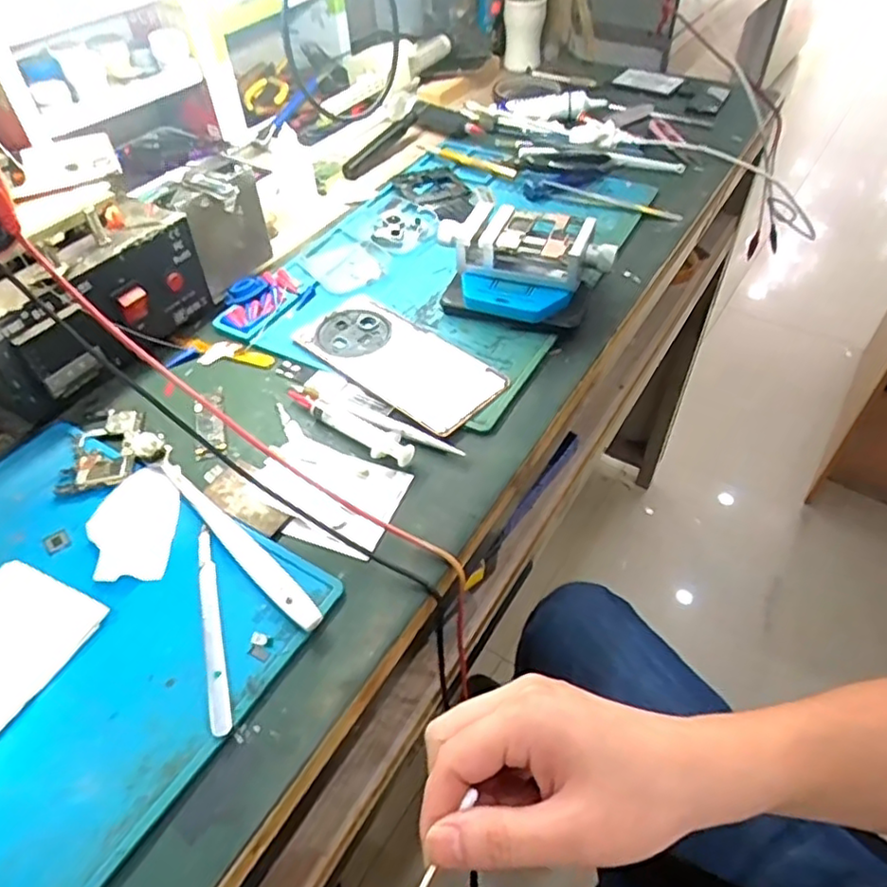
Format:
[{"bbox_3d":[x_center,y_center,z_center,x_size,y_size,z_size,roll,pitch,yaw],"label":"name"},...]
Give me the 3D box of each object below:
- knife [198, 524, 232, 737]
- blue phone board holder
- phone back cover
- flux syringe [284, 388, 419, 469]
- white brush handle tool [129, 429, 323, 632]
[{"bbox_3d":[-0.121,0.093,0.338,0.009,0.004,0.118,-14,49,-11],"label":"knife"},{"bbox_3d":[0.059,-0.138,0.509,0.136,0.058,0.090,15,50,15],"label":"blue phone board holder"},{"bbox_3d":[-0.033,-0.064,0.477,0.155,0.005,0.076,33,56,28],"label":"phone back cover"},{"bbox_3d":[-0.062,-0.015,0.434,0.106,0.011,0.022,33,56,28],"label":"flux syringe"},{"bbox_3d":[-0.133,0.043,0.380,0.190,0.008,0.018,35,57,29],"label":"white brush handle tool"}]

